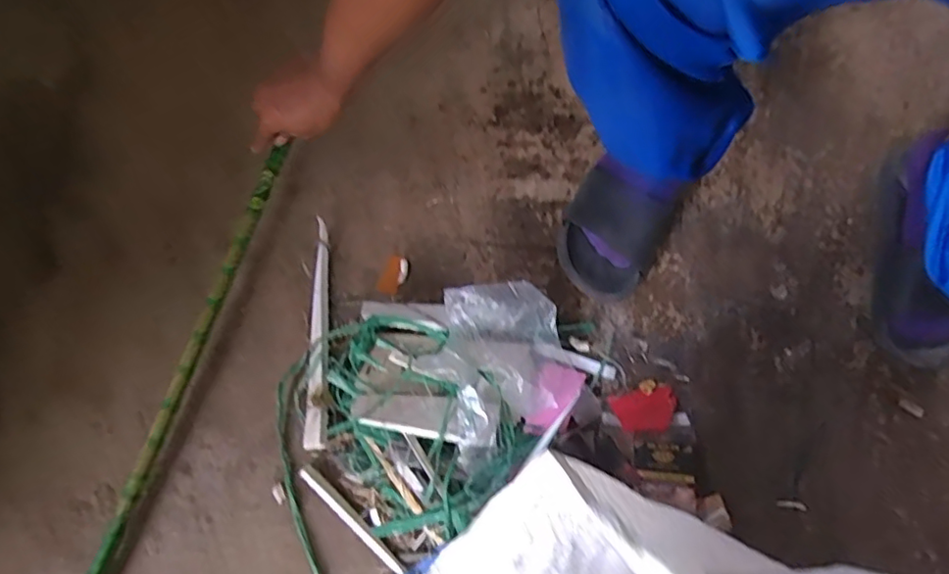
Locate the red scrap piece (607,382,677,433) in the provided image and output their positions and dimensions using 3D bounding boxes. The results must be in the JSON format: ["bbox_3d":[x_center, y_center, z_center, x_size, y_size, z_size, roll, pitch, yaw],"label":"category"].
[{"bbox_3d":[0.194,0.138,0.650,0.072,0.008,0.048,-14,67,-4],"label":"red scrap piece"}]

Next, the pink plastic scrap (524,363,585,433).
[{"bbox_3d":[0.090,0.125,0.643,0.049,0.030,0.081,18,72,8],"label":"pink plastic scrap"}]

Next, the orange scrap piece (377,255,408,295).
[{"bbox_3d":[-0.102,-0.015,0.729,0.031,0.013,0.049,17,68,9],"label":"orange scrap piece"}]

